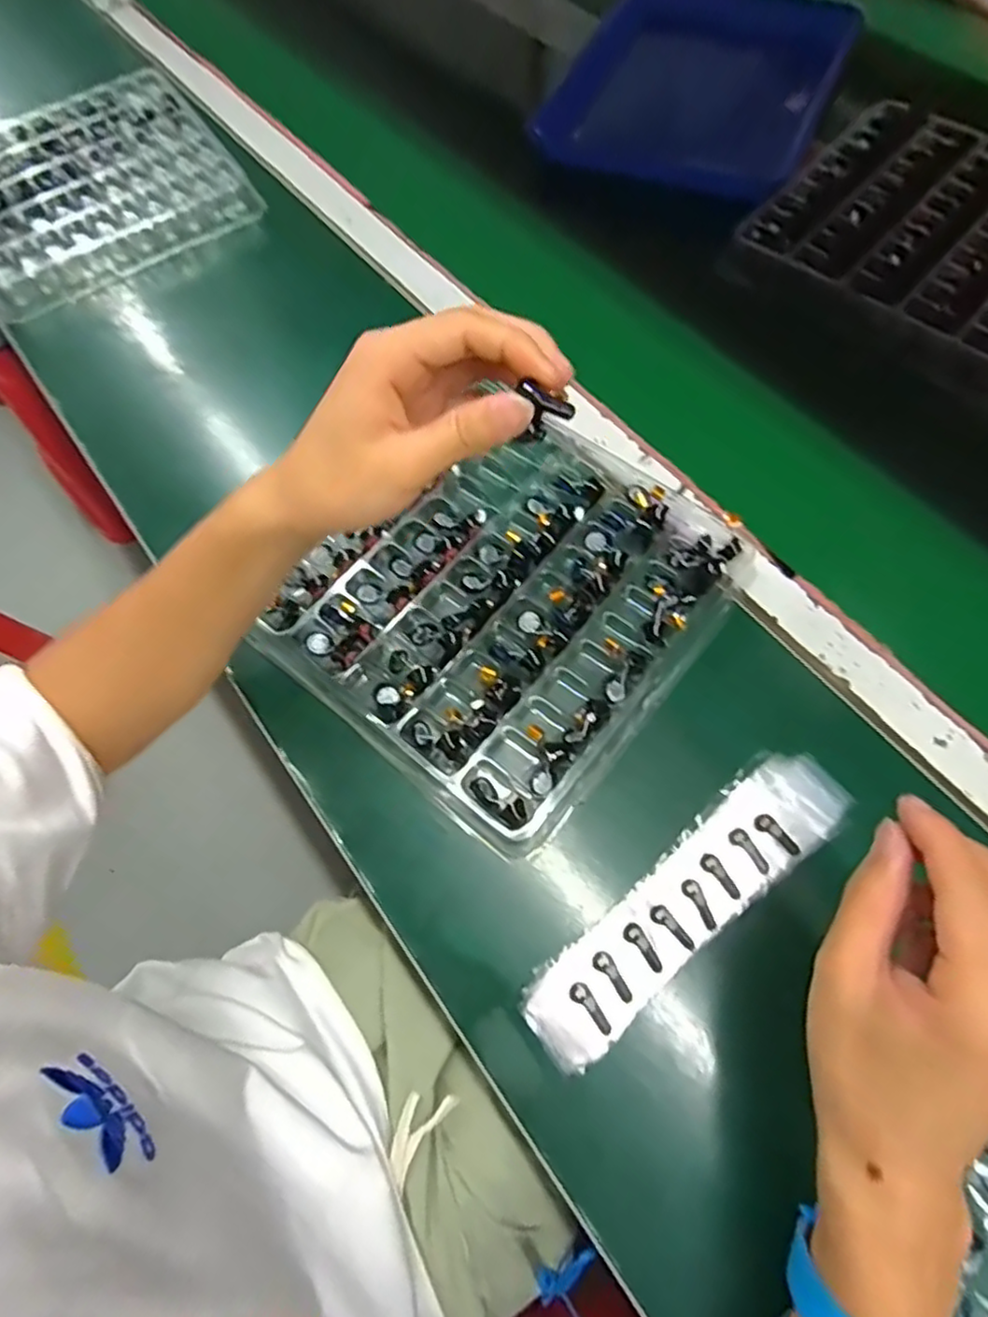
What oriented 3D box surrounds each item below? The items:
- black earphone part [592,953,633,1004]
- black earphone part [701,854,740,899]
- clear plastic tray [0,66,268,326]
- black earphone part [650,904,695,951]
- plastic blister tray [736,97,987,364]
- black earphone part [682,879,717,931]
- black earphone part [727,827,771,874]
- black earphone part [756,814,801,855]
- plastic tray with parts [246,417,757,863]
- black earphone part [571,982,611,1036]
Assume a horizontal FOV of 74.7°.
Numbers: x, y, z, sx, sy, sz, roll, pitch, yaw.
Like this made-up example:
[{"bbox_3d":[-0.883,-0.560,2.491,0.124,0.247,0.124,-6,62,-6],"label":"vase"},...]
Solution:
[{"bbox_3d":[0.062,0.163,0.333,0.010,0.004,0.027,-41,71,-16],"label":"black earphone part"},{"bbox_3d":[0.125,0.119,0.354,0.010,0.004,0.027,-39,71,-15],"label":"black earphone part"},{"bbox_3d":[-0.401,-0.471,0.643,0.256,0.042,0.247,-32,69,-10],"label":"clear plastic tray"},{"bbox_3d":[0.096,0.142,0.343,0.026,0.004,0.010,36,71,16],"label":"black earphone part"},{"bbox_3d":[0.374,-0.355,0.541,0.250,0.040,0.243,39,74,17],"label":"plastic blister tray"},{"bbox_3d":[0.112,0.132,0.348,0.009,0.005,0.026,-26,68,-10],"label":"black earphone part"},{"bbox_3d":[0.141,0.107,0.357,0.009,0.004,0.027,-28,68,-11],"label":"black earphone part"},{"bbox_3d":[0.157,0.097,0.358,0.027,0.007,0.009,41,73,17],"label":"black earphone part"},{"bbox_3d":[0.012,-0.041,0.422,0.224,0.025,0.255,37,74,16],"label":"plastic tray with parts"},{"bbox_3d":[0.050,0.177,0.328,0.027,0.007,0.010,42,73,17],"label":"black earphone part"}]

